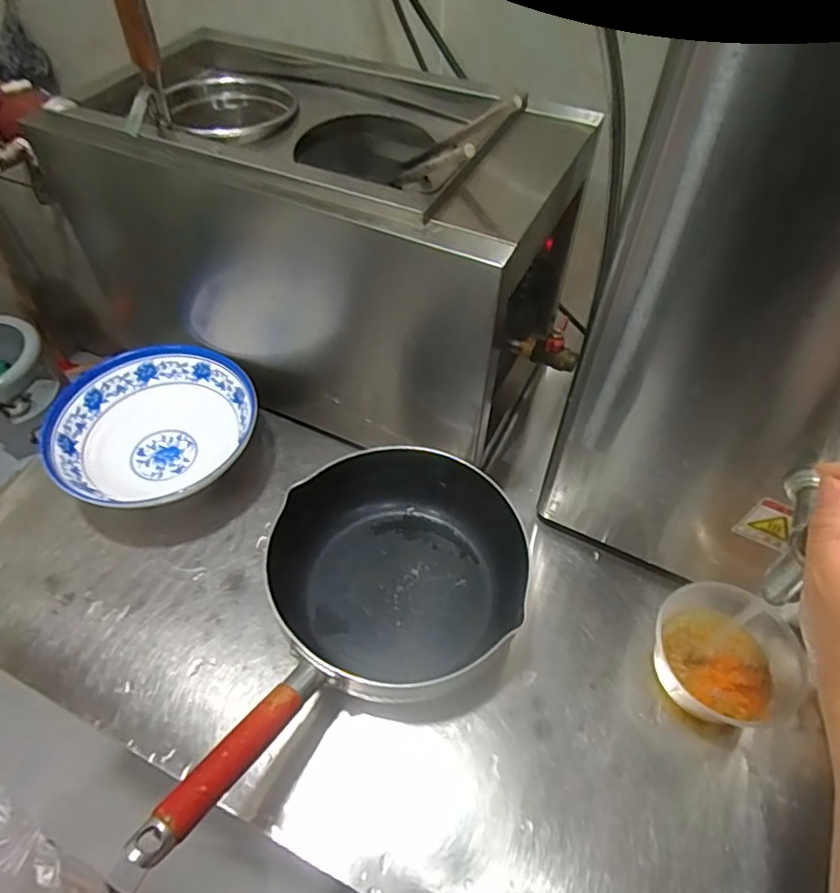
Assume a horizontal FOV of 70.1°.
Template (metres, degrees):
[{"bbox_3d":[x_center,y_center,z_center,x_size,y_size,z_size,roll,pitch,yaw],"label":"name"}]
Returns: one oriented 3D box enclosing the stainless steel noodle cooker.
[{"bbox_3d":[-0.085,-0.204,0.640,0.445,0.304,0.254,23,55,16],"label":"stainless steel noodle cooker"}]

